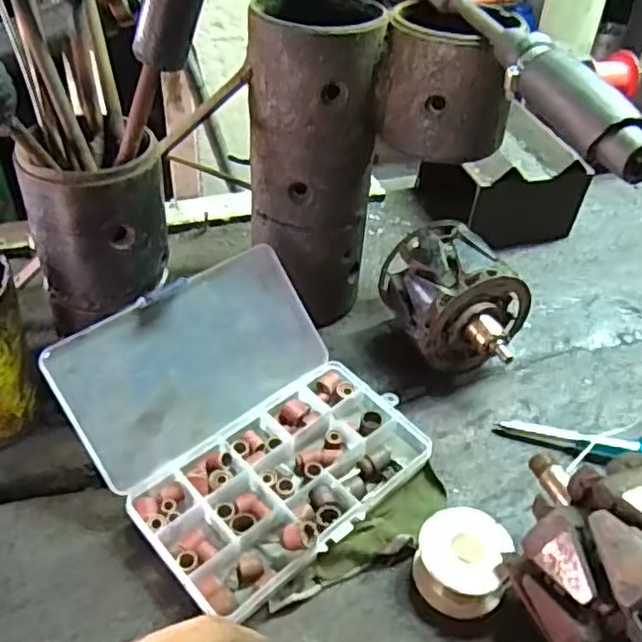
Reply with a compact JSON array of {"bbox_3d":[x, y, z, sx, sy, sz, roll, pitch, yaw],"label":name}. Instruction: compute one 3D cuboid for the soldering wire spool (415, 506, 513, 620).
[{"bbox_3d":[0.081,0.139,0.385,0.050,0.031,0.049,13,42,11],"label":"soldering wire spool"}]

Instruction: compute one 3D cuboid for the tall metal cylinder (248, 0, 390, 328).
[{"bbox_3d":[-0.008,-0.111,0.486,0.090,0.216,0.091,2,41,-1],"label":"tall metal cylinder"}]

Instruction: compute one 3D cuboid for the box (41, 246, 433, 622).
[{"bbox_3d":[-0.045,0.055,0.413,0.172,0.081,0.170,-30,51,-33],"label":"box"}]

